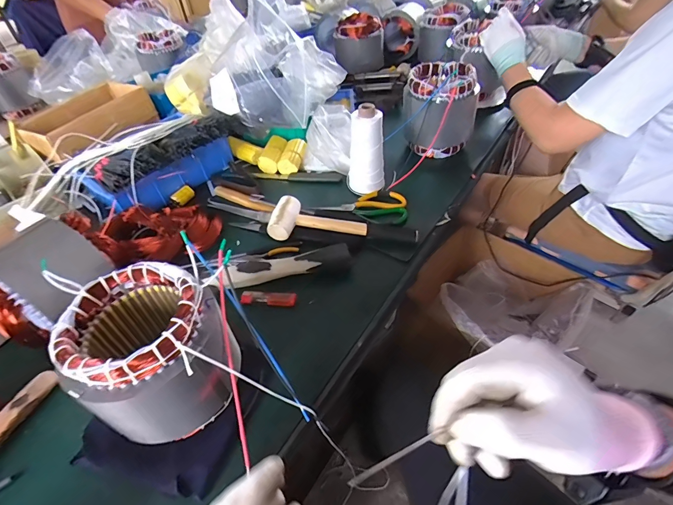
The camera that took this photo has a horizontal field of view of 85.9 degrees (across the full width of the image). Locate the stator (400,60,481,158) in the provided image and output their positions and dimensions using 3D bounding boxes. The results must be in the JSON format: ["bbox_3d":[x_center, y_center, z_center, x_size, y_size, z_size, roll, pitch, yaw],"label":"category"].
[{"bbox_3d":[0.227,-0.316,0.813,0.152,0.161,0.147,8,48,14],"label":"stator"}]

